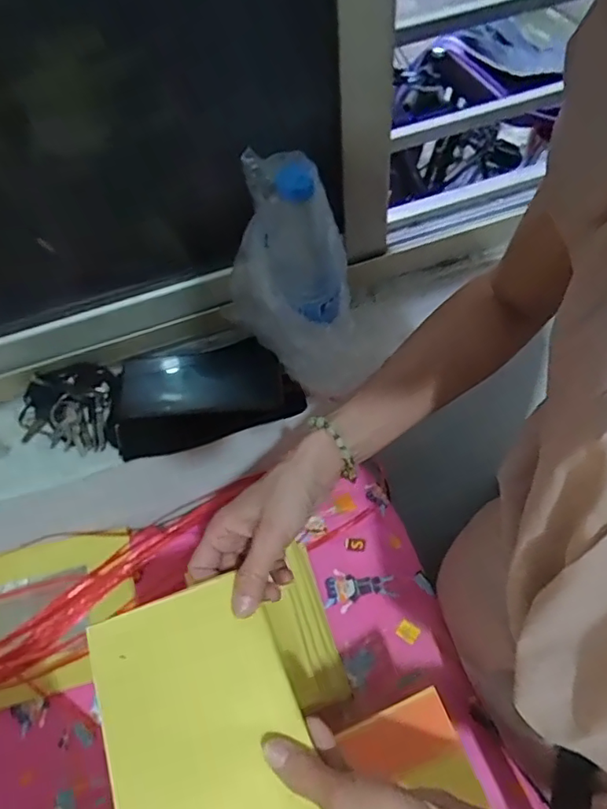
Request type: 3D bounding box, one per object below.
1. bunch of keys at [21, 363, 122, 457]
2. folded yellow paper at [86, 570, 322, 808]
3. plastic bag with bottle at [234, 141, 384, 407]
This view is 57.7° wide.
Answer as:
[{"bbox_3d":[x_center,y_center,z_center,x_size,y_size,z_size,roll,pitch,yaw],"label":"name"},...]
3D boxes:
[{"bbox_3d":[-0.250,-0.004,0.589,0.097,0.058,0.088,4,55,9],"label":"bunch of keys"},{"bbox_3d":[-0.064,0.199,0.349,0.116,0.010,0.158,-15,59,-16],"label":"folded yellow paper"},{"bbox_3d":[-0.002,-0.110,0.534,0.148,0.240,0.074,6,55,10],"label":"plastic bag with bottle"}]

